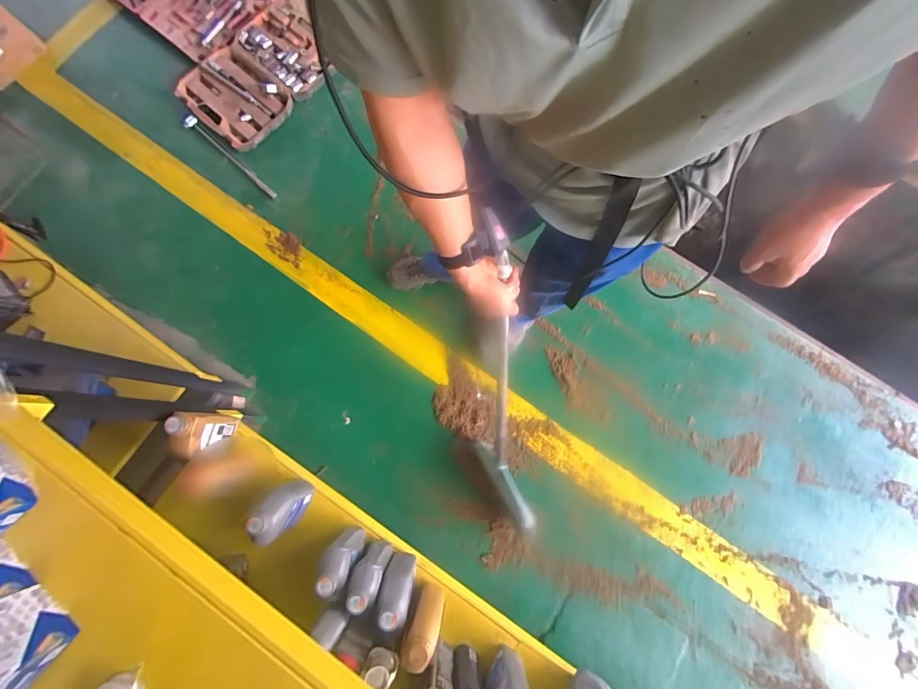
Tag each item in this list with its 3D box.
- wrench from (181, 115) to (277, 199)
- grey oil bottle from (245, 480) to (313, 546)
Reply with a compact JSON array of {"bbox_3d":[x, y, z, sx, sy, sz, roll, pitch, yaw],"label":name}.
[{"bbox_3d":[-0.863,-0.707,1.445,0.506,0.045,0.049,41,82,8],"label":"wrench"},{"bbox_3d":[-0.403,0.382,0.877,0.064,0.192,0.107,16,79,3],"label":"grey oil bottle"}]

